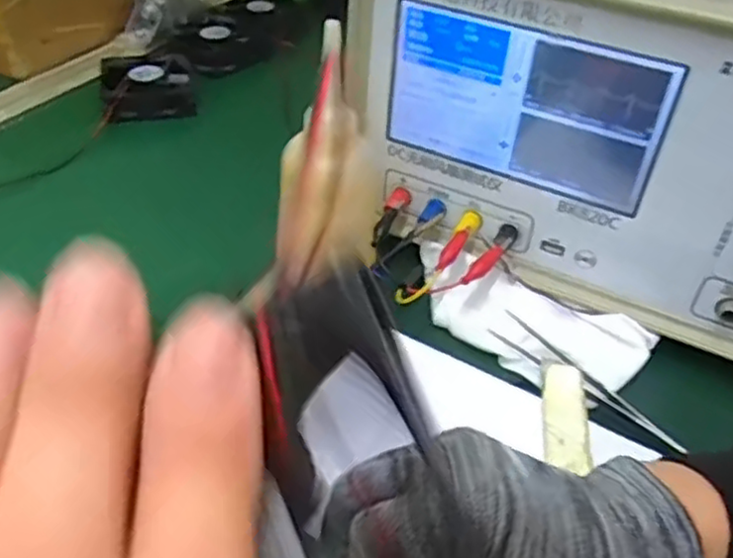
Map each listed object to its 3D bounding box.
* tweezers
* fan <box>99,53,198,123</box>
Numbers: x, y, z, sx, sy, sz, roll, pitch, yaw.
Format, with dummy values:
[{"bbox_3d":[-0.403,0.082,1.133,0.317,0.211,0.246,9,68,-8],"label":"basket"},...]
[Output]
[{"bbox_3d":[0.123,0.056,0.399,0.018,0.010,0.120,-33,53,-33],"label":"tweezers"},{"bbox_3d":[-0.197,-0.175,0.647,0.079,0.035,0.071,-8,43,-12],"label":"fan"}]

